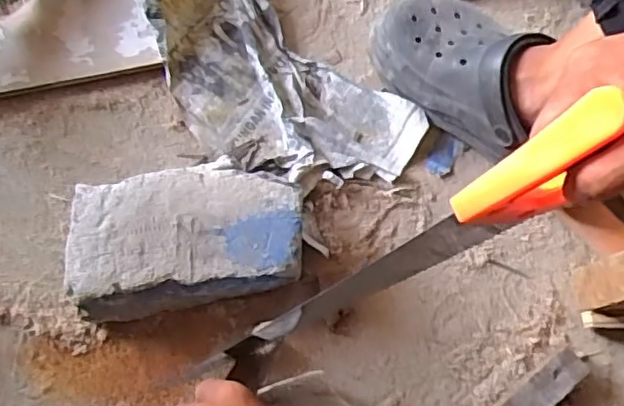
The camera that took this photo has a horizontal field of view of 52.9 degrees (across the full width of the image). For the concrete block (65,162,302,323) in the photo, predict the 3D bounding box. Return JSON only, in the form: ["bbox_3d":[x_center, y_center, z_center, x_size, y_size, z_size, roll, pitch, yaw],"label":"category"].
[{"bbox_3d":[-0.113,0.032,0.574,0.201,0.074,0.114,-10,76,-3],"label":"concrete block"}]

